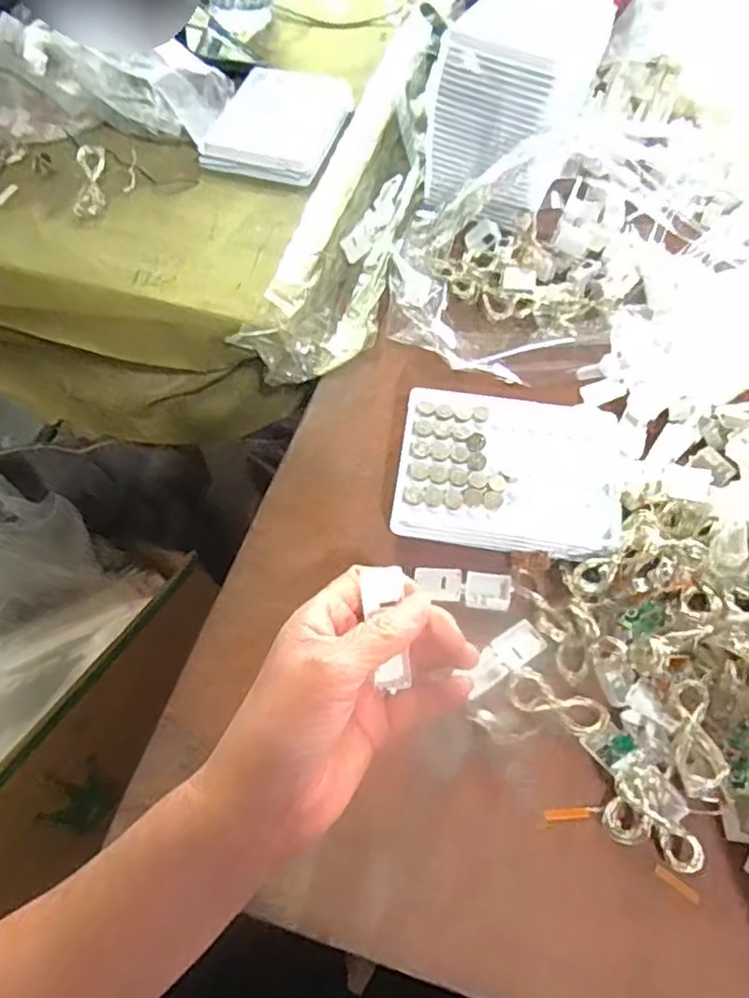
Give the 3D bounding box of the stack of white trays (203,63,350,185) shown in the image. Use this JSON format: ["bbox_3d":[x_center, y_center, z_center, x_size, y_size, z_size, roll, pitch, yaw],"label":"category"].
[{"bbox_3d":[-0.078,-0.323,0.569,0.095,0.016,0.132,15,60,8],"label":"stack of white trays"}]

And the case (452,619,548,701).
[{"bbox_3d":[0.070,0.087,0.365,0.051,0.007,0.019,-32,64,-18],"label":"case"}]

